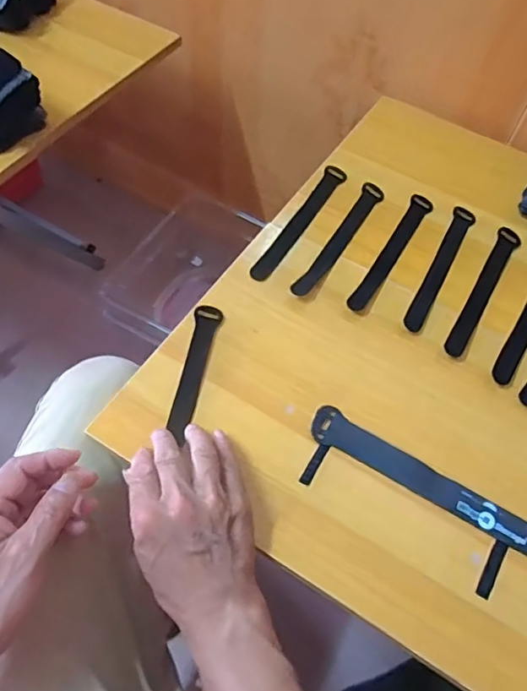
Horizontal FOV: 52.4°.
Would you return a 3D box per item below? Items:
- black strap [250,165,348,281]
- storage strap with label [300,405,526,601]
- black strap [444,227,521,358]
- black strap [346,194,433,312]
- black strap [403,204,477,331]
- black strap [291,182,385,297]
[{"bbox_3d":[0.042,-0.139,0.594,0.025,0.004,0.191,27,61,12],"label":"black strap"},{"bbox_3d":[0.120,0.124,0.434,0.196,0.005,0.069,30,62,13],"label":"storage strap with label"},{"bbox_3d":[0.227,-0.056,0.552,0.023,0.009,0.181,28,61,12],"label":"black strap"},{"bbox_3d":[0.138,-0.101,0.572,0.023,0.006,0.182,28,61,12],"label":"black strap"},{"bbox_3d":[0.188,-0.084,0.570,0.024,0.005,0.184,28,61,12],"label":"black strap"},{"bbox_3d":[0.084,-0.117,0.581,0.023,0.009,0.188,28,61,12],"label":"black strap"}]

